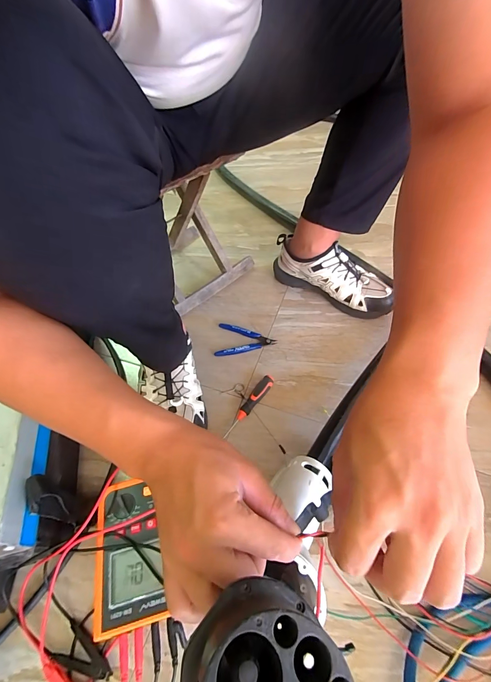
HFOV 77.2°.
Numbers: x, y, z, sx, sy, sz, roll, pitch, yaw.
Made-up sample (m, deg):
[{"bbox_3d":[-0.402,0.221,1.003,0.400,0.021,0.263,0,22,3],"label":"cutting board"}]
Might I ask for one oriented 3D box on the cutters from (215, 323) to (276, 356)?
[{"bbox_3d":[0.001,-0.001,0.623,0.116,0.012,0.076,4,54,7],"label":"cutters"}]

